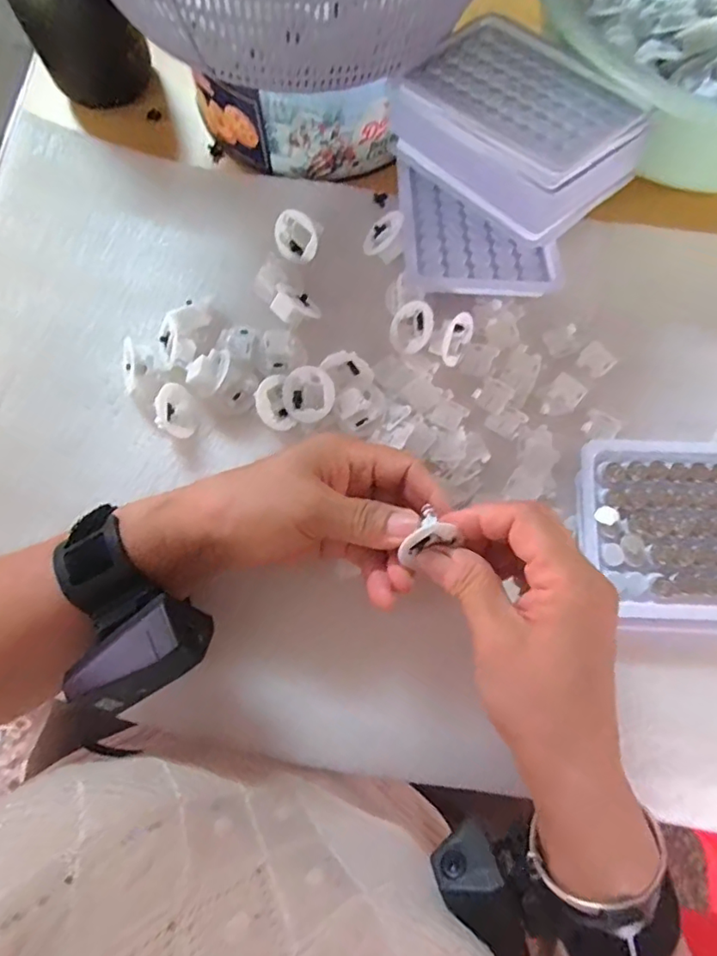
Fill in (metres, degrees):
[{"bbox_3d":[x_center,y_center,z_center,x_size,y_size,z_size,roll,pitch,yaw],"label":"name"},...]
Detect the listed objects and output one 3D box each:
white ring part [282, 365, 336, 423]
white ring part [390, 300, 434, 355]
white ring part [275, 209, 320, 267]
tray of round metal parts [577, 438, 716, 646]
[{"bbox_3d":[-0.030,-0.050,0.324,0.030,0.013,0.031,0,77,1],"label":"white ring part"},{"bbox_3d":[0.034,-0.094,0.335,0.031,0.004,0.035,-9,77,39],"label":"white ring part"},{"bbox_3d":[-0.041,-0.159,0.352,0.030,0.029,0.011,22,37,12],"label":"white ring part"},{"bbox_3d":[0.192,0.035,0.300,0.132,0.020,0.111,3,77,1],"label":"tray of round metal parts"}]

